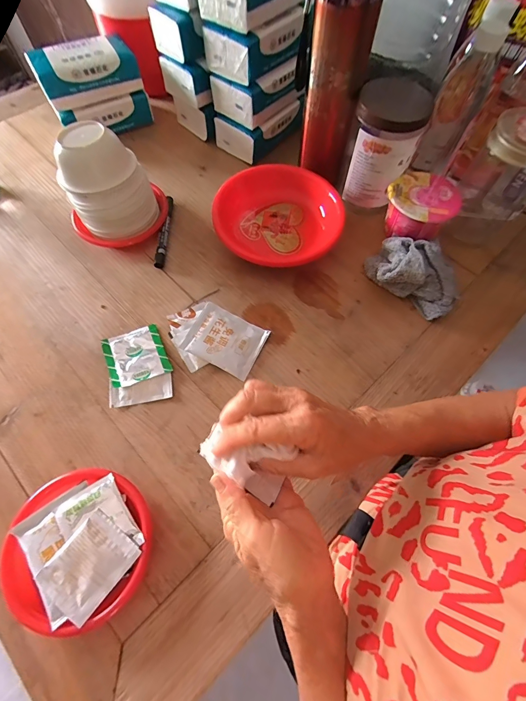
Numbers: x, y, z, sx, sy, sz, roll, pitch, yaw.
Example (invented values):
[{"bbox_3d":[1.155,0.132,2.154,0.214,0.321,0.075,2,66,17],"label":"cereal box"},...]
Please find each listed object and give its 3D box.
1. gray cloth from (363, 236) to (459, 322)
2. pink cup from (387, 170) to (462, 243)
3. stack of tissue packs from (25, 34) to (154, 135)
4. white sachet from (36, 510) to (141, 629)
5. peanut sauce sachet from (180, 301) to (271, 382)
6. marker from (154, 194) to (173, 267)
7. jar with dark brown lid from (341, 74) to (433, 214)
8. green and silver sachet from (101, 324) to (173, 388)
[{"bbox_3d":[0.217,-0.114,0.477,0.131,0.050,0.095,33,70,13],"label":"gray cloth"},{"bbox_3d":[0.232,-0.208,0.509,0.093,0.069,0.093,0,66,0],"label":"pink cup"},{"bbox_3d":[-0.292,-0.449,0.584,0.156,0.112,0.086,-27,69,-12],"label":"stack of tissue packs"},{"bbox_3d":[-0.171,0.211,0.331,0.064,0.005,0.079,38,71,8],"label":"white sachet"},{"bbox_3d":[-0.049,-0.015,0.450,0.093,0.017,0.077,24,68,10],"label":"peanut sauce sachet"},{"bbox_3d":[-0.151,-0.187,0.524,0.015,0.019,0.135,3,66,1],"label":"marker"},{"bbox_3d":[0.170,-0.295,0.489,0.090,0.152,0.088,11,67,4],"label":"jar with dark brown lid"},{"bbox_3d":[-0.166,0.007,0.442,0.073,0.011,0.077,-22,68,-10],"label":"green and silver sachet"}]

